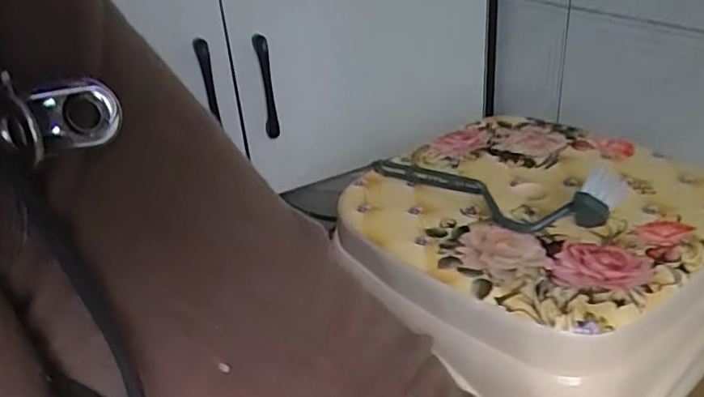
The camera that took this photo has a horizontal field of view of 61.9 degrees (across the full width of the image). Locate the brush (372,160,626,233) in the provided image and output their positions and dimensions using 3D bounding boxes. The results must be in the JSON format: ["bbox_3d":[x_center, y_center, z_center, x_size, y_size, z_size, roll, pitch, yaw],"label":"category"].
[{"bbox_3d":[0.102,-0.012,0.476,0.213,0.042,0.048,15,34,31],"label":"brush"}]

